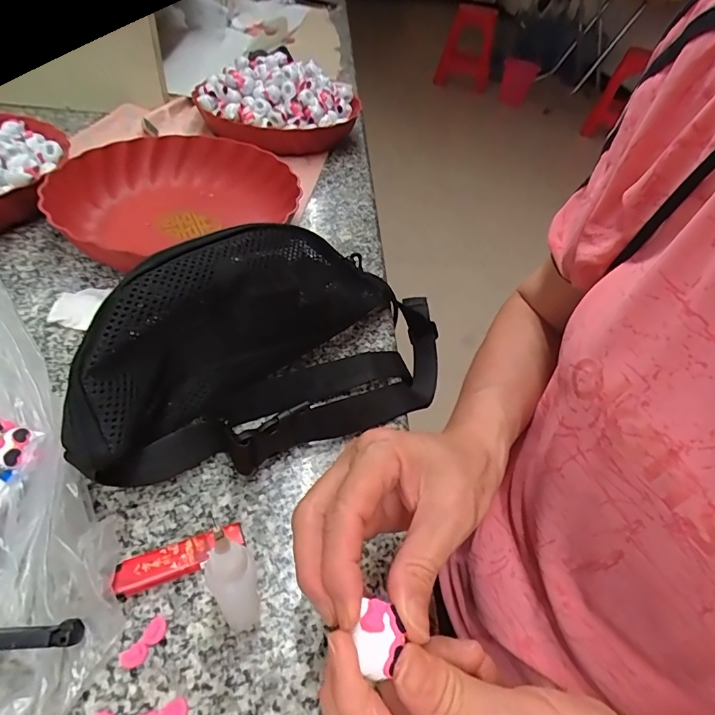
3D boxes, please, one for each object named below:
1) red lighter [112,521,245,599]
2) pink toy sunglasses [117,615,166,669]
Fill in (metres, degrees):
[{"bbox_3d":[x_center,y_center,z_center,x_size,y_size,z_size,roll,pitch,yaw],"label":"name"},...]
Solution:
[{"bbox_3d":[-0.100,0.115,0.257,0.069,0.012,0.017,-15,49,-20],"label":"red lighter"},{"bbox_3d":[-0.109,0.146,0.231,0.012,0.007,0.025,29,49,21],"label":"pink toy sunglasses"}]

